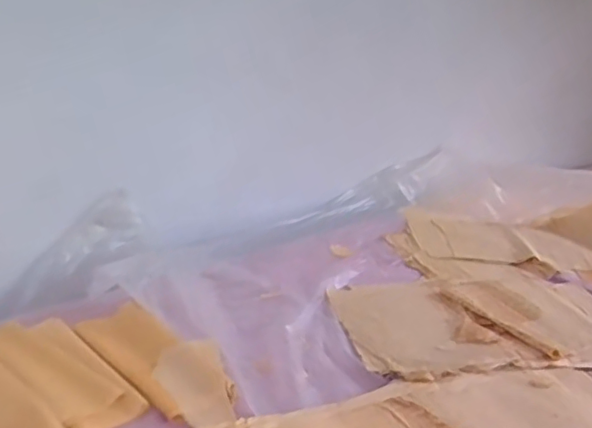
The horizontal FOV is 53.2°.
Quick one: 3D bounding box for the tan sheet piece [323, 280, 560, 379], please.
[{"bbox_3d":[0.232,0.194,1.061,0.299,0.018,0.316,-2,22,-22],"label":"tan sheet piece"}]

